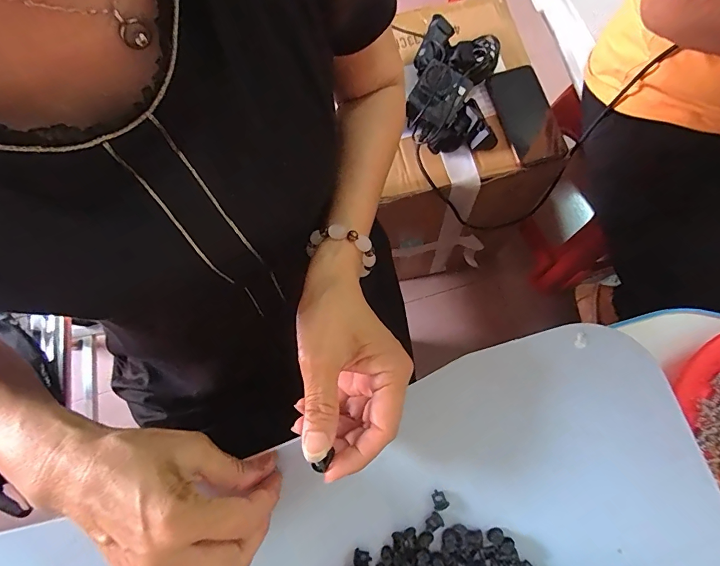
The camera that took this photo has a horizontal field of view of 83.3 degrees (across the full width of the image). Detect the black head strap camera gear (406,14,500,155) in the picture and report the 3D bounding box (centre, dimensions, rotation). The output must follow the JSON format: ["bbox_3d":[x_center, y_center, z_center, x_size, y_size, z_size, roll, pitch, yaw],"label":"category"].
[{"bbox_3d":[0.147,-0.297,0.616,0.134,0.067,0.196,9,75,6],"label":"black head strap camera gear"}]

